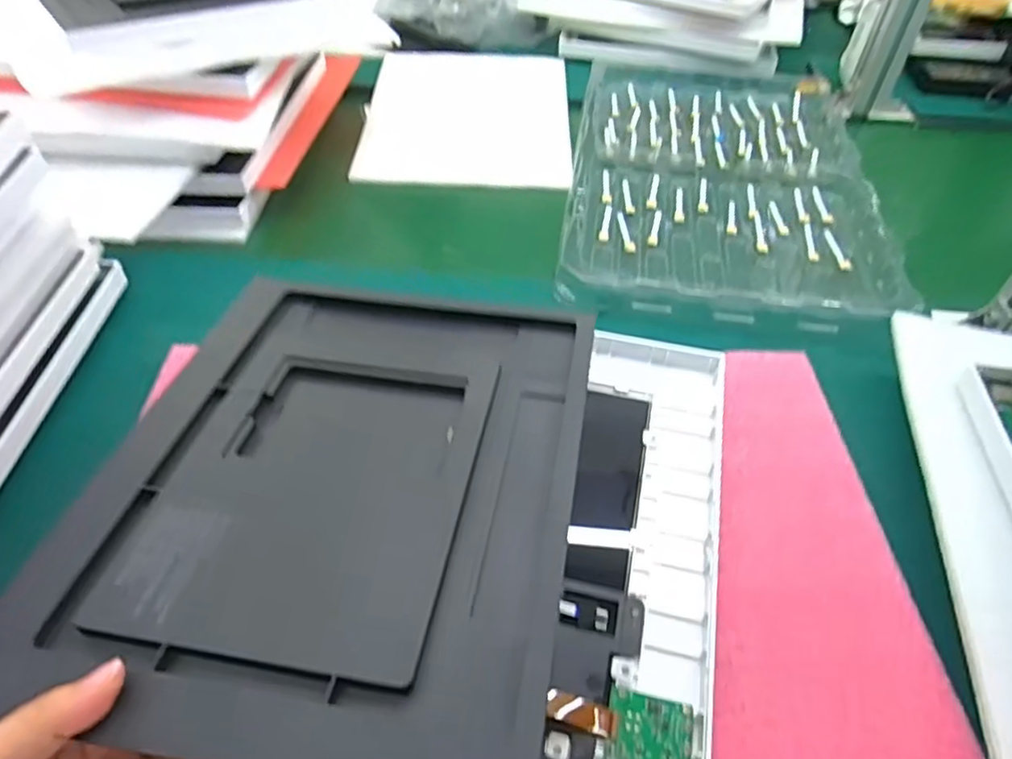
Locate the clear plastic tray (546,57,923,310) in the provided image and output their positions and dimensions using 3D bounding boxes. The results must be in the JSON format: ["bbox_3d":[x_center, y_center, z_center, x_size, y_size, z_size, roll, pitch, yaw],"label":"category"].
[{"bbox_3d":[0.239,-0.239,0.709,0.314,0.030,0.507,8,48,6],"label":"clear plastic tray"}]

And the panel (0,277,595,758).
[{"bbox_3d":[-0.083,0.044,0.346,0.236,0.018,0.297,8,45,6],"label":"panel"}]

